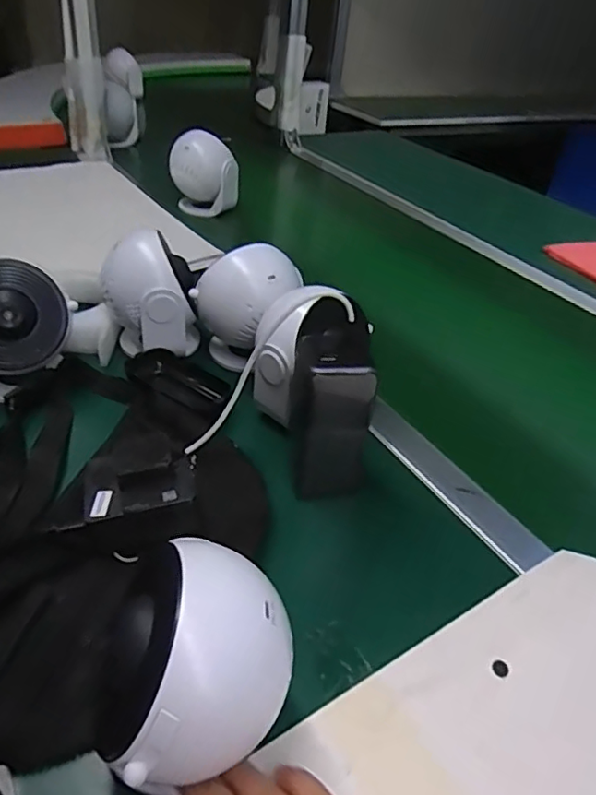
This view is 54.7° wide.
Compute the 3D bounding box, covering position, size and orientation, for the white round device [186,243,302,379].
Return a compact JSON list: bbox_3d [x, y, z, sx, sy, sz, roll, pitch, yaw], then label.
[{"bbox_3d":[-0.049,-0.088,0.589,0.085,0.123,0.079,27,42,25],"label":"white round device"}]

